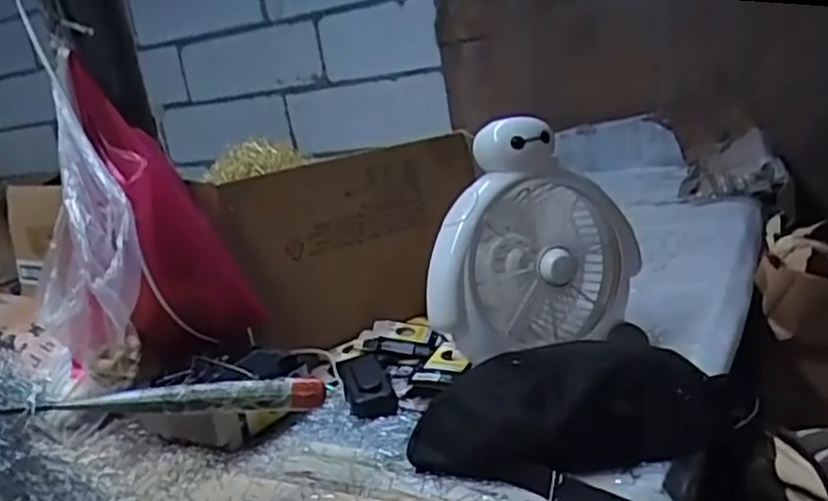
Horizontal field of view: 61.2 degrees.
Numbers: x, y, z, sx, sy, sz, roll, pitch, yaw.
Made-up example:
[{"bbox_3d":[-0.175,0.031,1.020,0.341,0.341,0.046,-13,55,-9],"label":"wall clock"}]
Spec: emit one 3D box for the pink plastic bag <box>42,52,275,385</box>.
[{"bbox_3d":[-0.297,-0.017,0.739,0.136,0.305,0.188,2,19,35],"label":"pink plastic bag"}]

